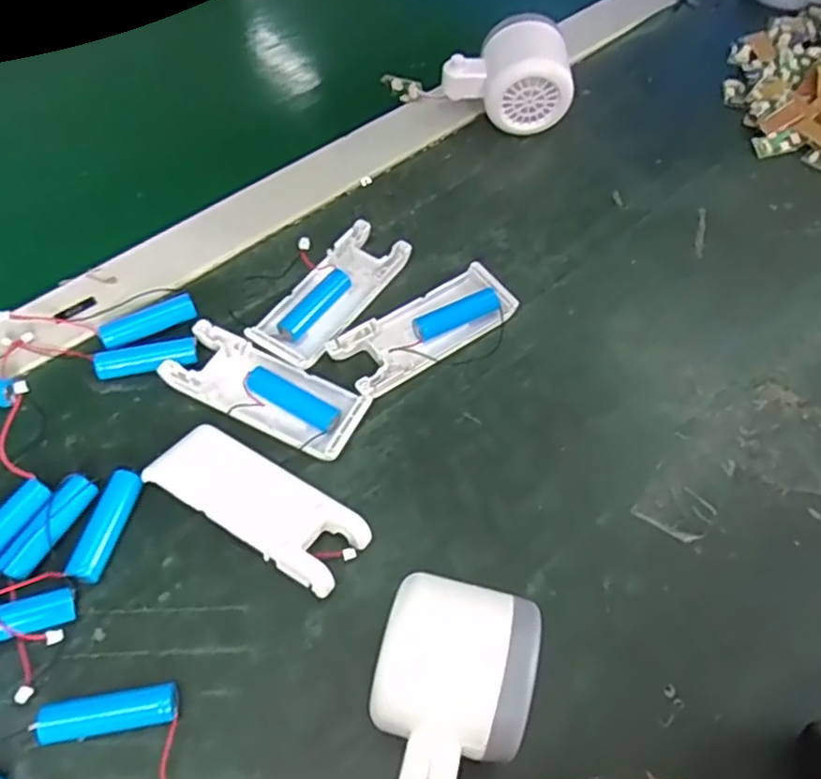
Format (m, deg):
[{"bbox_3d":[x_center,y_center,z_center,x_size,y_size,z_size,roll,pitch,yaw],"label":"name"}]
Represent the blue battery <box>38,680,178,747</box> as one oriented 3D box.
[{"bbox_3d":[-0.118,0.128,0.269,0.049,0.015,0.014,-9,59,-9],"label":"blue battery"}]

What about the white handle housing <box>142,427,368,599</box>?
[{"bbox_3d":[-0.070,0.053,0.317,0.103,0.016,0.038,30,61,14],"label":"white handle housing"}]

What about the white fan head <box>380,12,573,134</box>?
[{"bbox_3d":[0.047,-0.215,0.468,0.121,0.057,0.060,-3,58,-5],"label":"white fan head"}]

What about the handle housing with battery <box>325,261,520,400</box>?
[{"bbox_3d":[0.009,-0.033,0.378,0.104,0.011,0.041,-30,64,-20],"label":"handle housing with battery"}]

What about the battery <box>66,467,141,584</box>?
[{"bbox_3d":[-0.138,0.062,0.309,0.013,0.013,0.051,12,58,4],"label":"battery"}]

